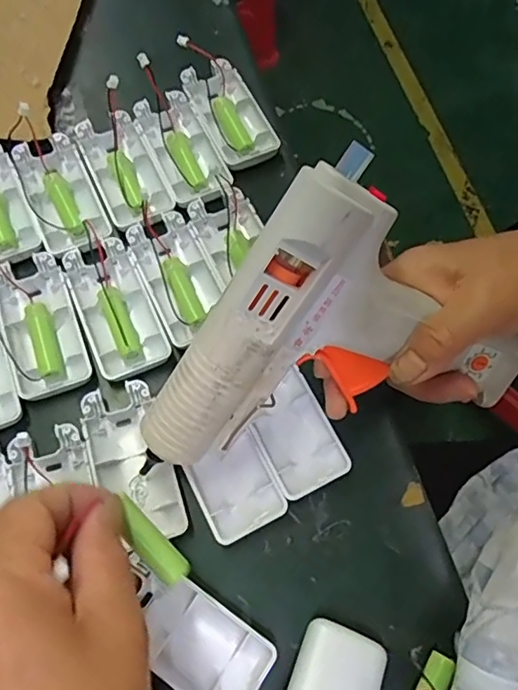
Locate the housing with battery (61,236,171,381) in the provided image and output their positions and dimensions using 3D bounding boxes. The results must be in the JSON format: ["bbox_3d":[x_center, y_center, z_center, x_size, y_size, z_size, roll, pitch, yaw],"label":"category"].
[{"bbox_3d":[-0.093,-0.023,0.359,0.045,0.017,0.093,-22,73,-11],"label":"housing with battery"}]

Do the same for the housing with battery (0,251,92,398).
[{"bbox_3d":[-0.140,-0.012,0.352,0.046,0.016,0.092,-18,73,-10],"label":"housing with battery"}]

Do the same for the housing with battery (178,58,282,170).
[{"bbox_3d":[-0.022,-0.176,0.416,0.043,0.015,0.095,-27,74,-12],"label":"housing with battery"}]

